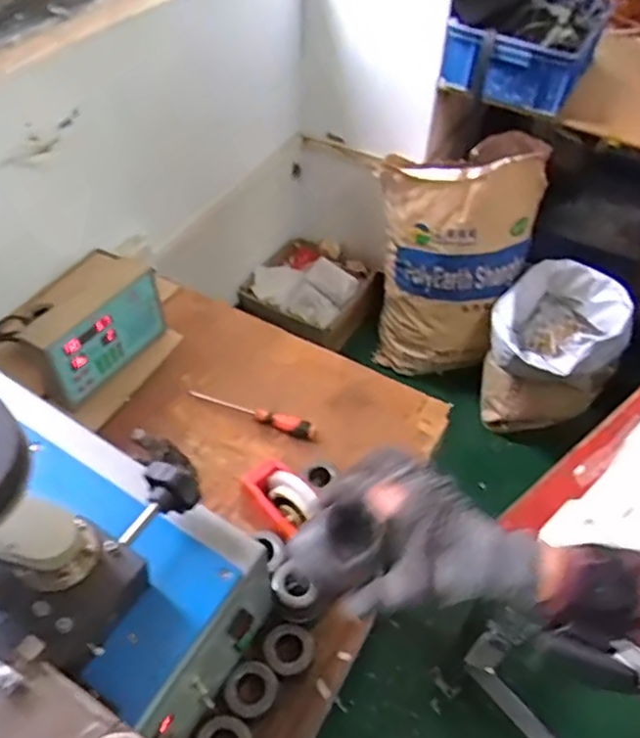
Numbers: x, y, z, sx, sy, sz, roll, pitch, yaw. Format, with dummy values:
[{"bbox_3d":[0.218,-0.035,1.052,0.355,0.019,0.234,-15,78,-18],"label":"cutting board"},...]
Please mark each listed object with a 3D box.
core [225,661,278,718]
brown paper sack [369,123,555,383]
[{"bbox_3d":[-0.080,0.375,0.766,0.055,0.022,0.060,1,49,-2],"label":"core"},{"bbox_3d":[0.380,-0.281,1.838,0.405,0.686,0.283,7,38,13],"label":"brown paper sack"}]

